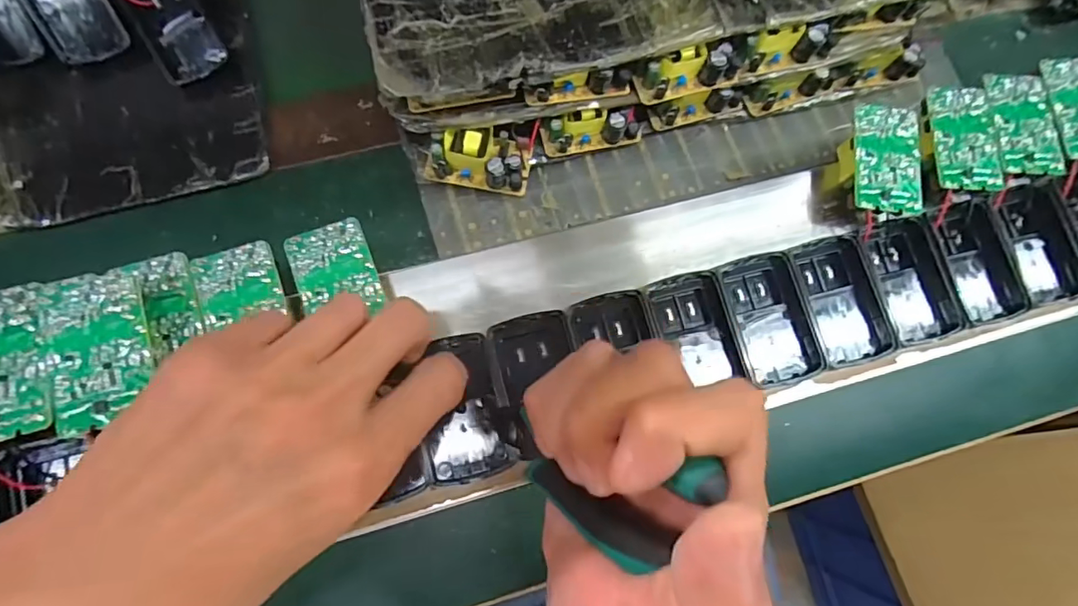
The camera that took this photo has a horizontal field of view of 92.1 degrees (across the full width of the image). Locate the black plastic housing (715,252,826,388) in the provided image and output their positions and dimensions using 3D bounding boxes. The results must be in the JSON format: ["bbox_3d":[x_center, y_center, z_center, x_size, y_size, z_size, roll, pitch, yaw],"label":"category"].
[{"bbox_3d":[0.124,0.010,0.285,0.043,0.017,0.070,-12,78,-7],"label":"black plastic housing"}]

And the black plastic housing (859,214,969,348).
[{"bbox_3d":[0.208,-0.012,0.295,0.044,0.017,0.070,-16,79,-8],"label":"black plastic housing"}]

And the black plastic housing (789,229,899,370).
[{"bbox_3d":[0.166,-0.001,0.291,0.042,0.018,0.070,-19,79,-9],"label":"black plastic housing"}]

